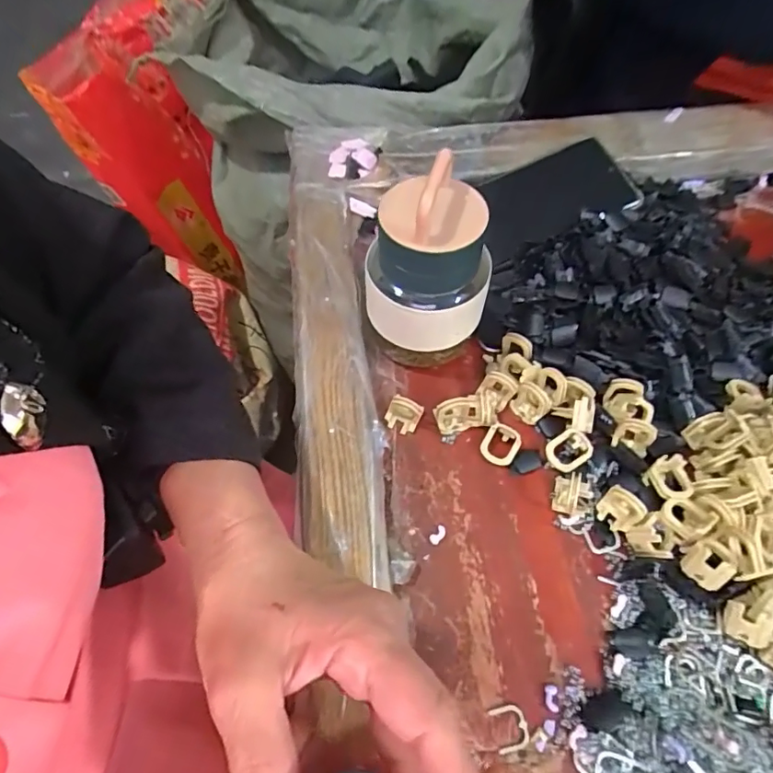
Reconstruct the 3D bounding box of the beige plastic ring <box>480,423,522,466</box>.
[{"bbox_3d":[0.071,0.037,0.323,0.022,0.007,0.025,28,90,15],"label":"beige plastic ring"}]

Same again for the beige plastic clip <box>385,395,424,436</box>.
[{"bbox_3d":[0.012,0.018,0.334,0.022,0.023,0.011,17,20,3],"label":"beige plastic clip"}]

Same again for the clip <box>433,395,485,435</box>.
[{"bbox_3d":[0.048,0.016,0.331,0.032,0.020,0.018,-14,58,-6],"label":"clip"}]

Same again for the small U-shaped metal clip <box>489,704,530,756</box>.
[{"bbox_3d":[0.060,0.166,0.252,0.017,0.004,0.018,-14,58,-6],"label":"small U-shaped metal clip"}]

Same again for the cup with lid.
[{"bbox_3d":[0.023,-0.071,0.305,0.071,0.115,0.062,-7,59,-3],"label":"cup with lid"}]

